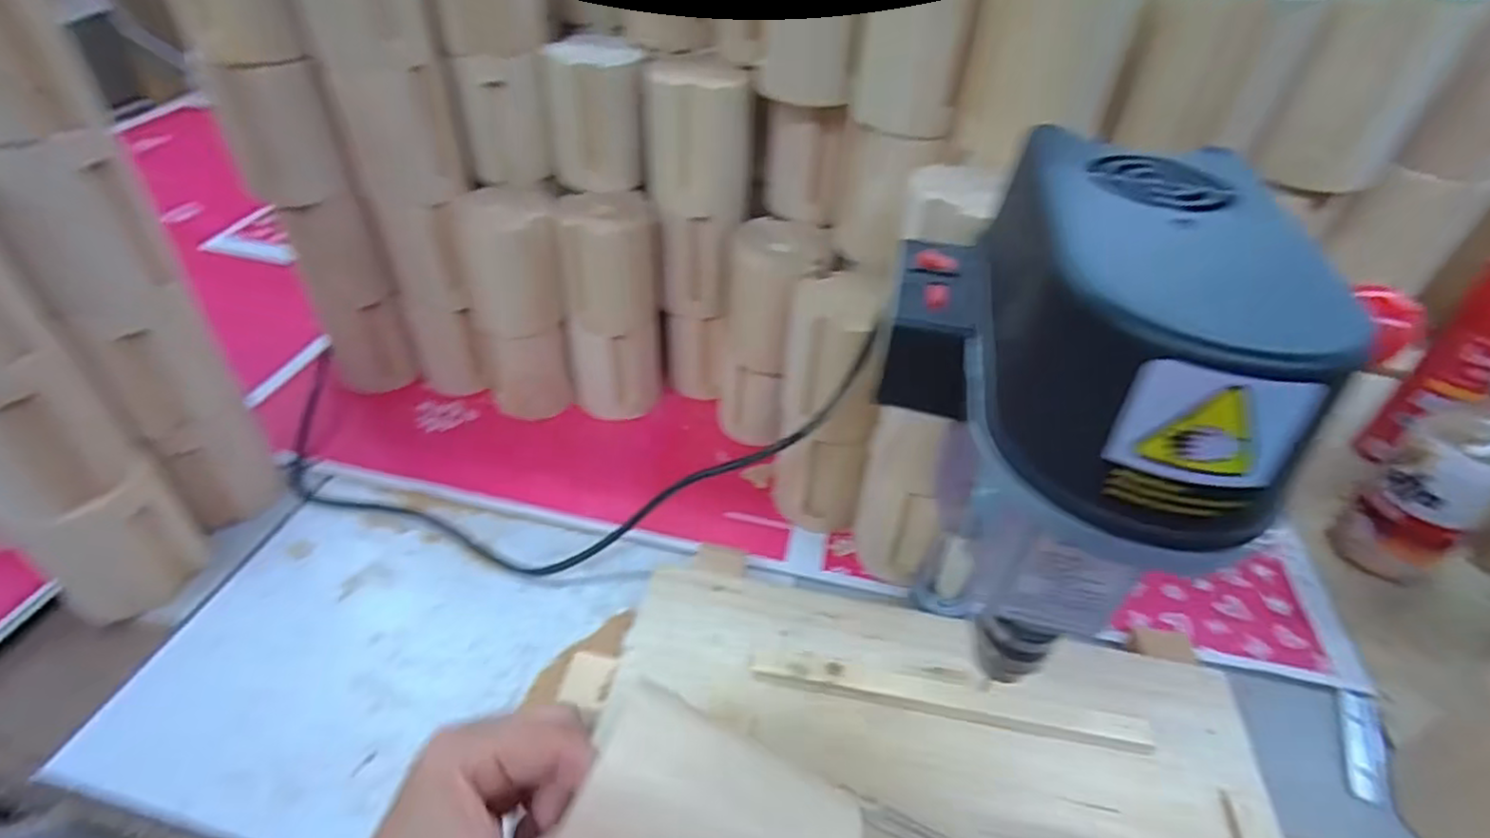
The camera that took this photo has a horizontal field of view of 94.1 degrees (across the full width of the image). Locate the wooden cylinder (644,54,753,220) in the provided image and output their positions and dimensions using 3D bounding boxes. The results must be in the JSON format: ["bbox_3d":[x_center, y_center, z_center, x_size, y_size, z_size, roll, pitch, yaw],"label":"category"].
[{"bbox_3d":[-0.037,-0.223,0.552,0.080,0.101,0.068,1,43,-3],"label":"wooden cylinder"}]

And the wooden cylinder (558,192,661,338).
[{"bbox_3d":[-0.116,-0.127,0.594,0.080,0.107,0.066,-6,44,-10],"label":"wooden cylinder"}]

